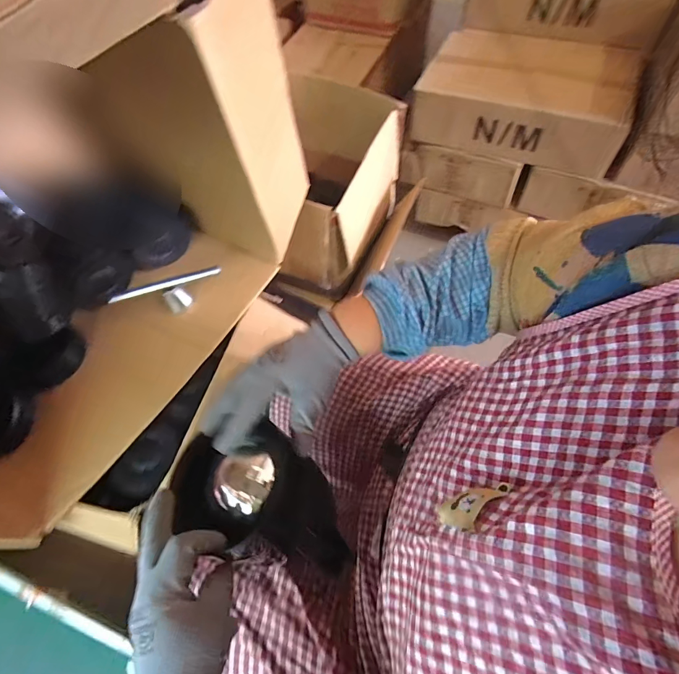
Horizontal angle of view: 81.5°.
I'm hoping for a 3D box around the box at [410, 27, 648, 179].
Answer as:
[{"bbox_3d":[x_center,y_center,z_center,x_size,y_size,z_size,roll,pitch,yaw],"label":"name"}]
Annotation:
[{"bbox_3d":[0.646,-0.859,1.380,0.650,0.176,0.499,20,61,14],"label":"box"}]

